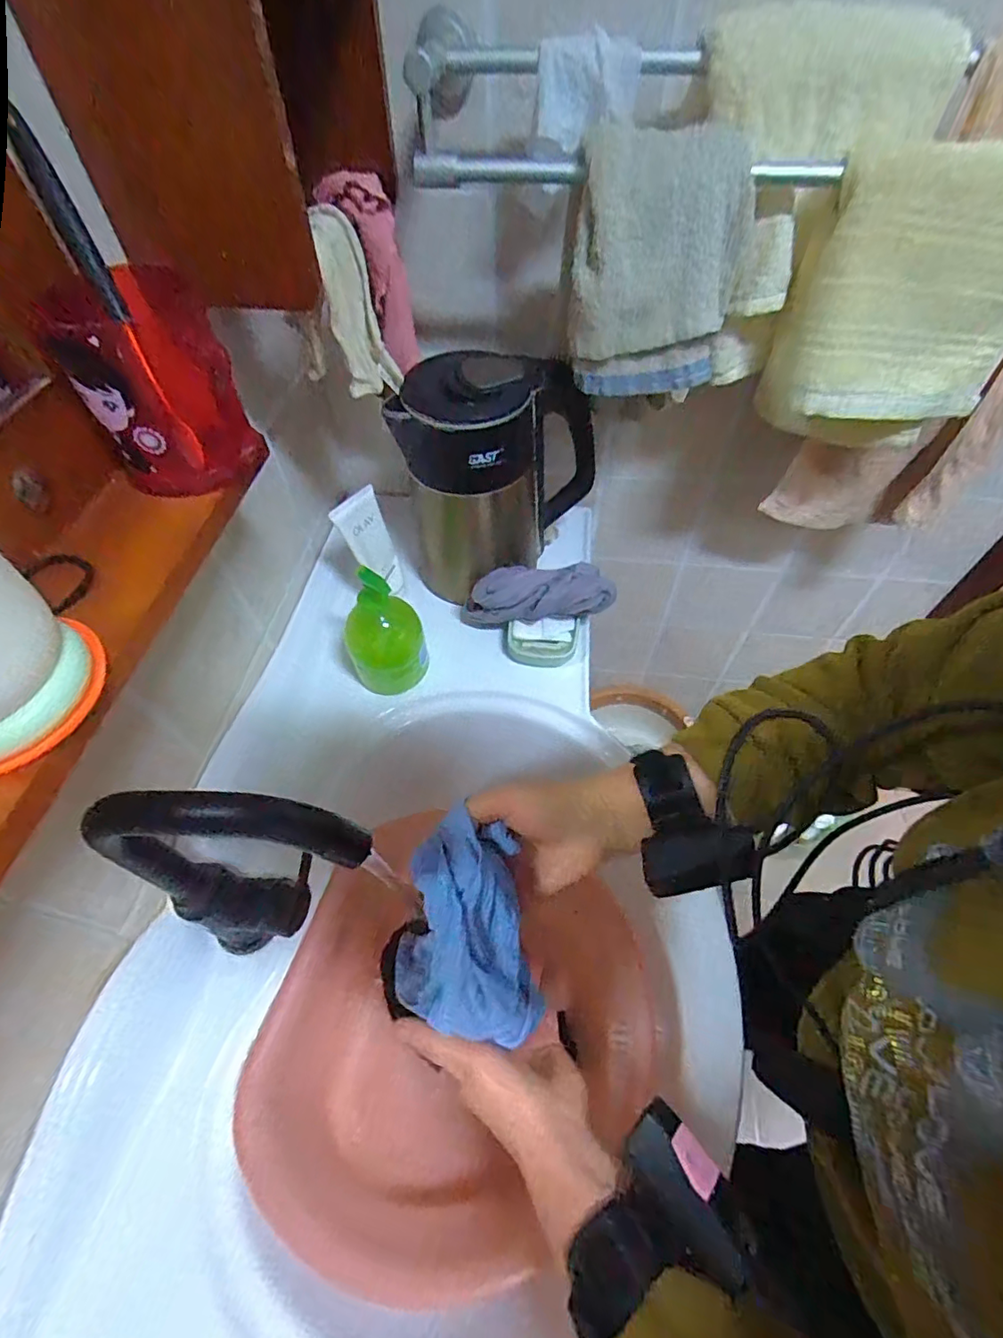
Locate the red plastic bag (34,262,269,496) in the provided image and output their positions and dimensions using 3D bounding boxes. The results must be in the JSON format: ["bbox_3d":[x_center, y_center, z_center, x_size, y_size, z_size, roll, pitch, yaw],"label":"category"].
[{"bbox_3d":[-0.205,-0.171,0.326,0.085,0.095,0.077,-28,59,-19],"label":"red plastic bag"}]

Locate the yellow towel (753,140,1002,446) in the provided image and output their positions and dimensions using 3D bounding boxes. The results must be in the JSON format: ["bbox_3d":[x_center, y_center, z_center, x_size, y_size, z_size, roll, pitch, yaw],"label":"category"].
[{"bbox_3d":[0.342,-0.299,0.452,0.182,0.197,0.074,4,54,3],"label":"yellow towel"}]

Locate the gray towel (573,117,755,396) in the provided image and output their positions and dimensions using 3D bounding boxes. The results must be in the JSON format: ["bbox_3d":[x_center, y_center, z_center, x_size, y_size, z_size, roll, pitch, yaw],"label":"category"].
[{"bbox_3d":[0.128,-0.327,0.443,0.137,0.177,0.049,-3,33,-4],"label":"gray towel"}]

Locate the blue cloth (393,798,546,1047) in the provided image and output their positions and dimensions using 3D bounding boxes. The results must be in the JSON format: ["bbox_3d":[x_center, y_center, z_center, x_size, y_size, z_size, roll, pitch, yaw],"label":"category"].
[{"bbox_3d":[-0.030,0.177,0.363,0.093,0.089,0.126,-7,54,-6],"label":"blue cloth"}]

